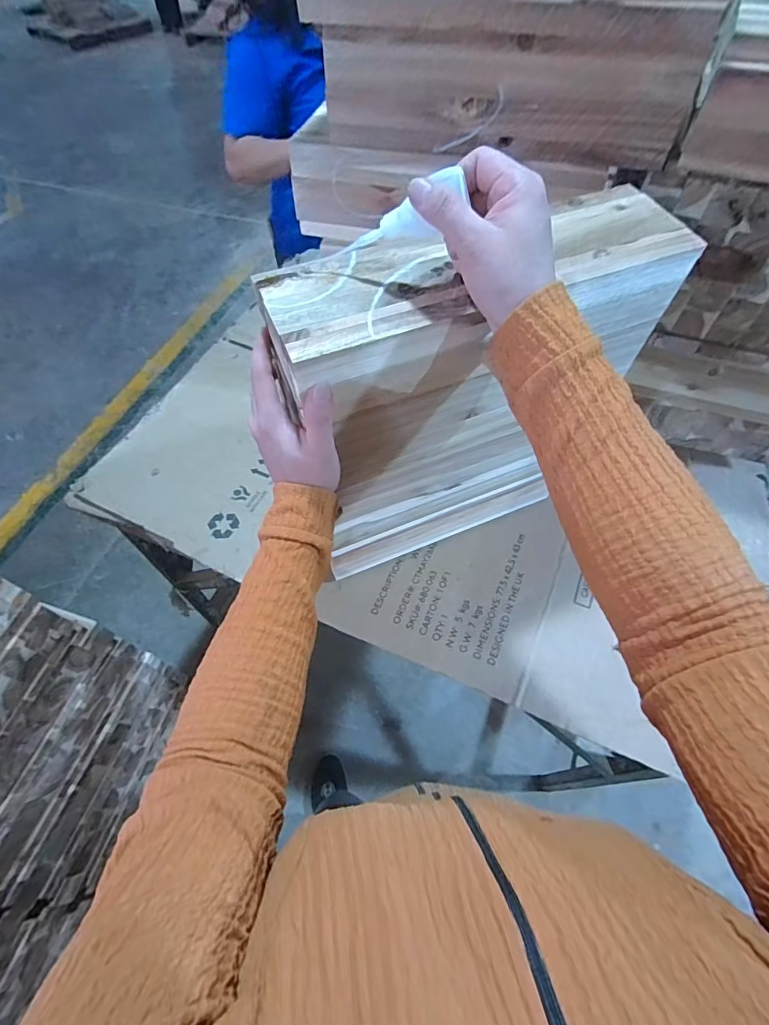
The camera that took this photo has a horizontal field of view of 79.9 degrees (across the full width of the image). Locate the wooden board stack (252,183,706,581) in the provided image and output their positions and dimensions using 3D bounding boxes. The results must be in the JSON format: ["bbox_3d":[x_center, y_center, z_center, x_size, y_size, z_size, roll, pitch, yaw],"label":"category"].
[{"bbox_3d":[0.083,-0.092,0.511,0.336,0.381,0.095,-21,59,-12],"label":"wooden board stack"}]

